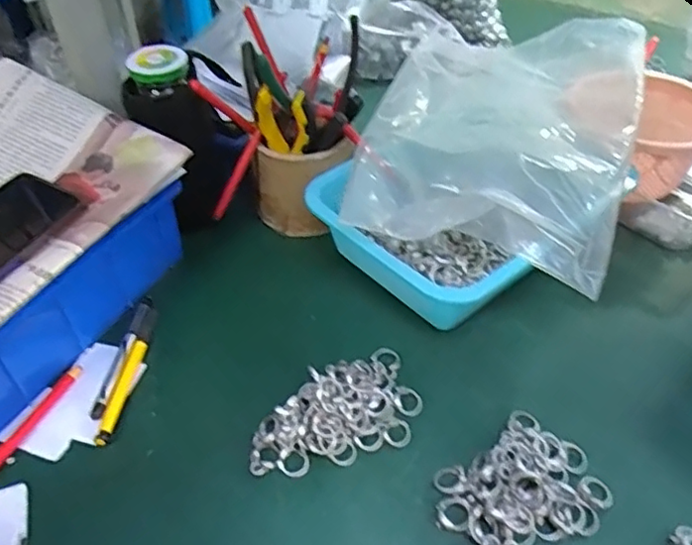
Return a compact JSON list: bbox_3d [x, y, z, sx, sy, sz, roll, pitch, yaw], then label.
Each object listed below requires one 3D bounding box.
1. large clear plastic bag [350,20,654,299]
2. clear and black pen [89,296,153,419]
[{"bbox_3d":[0.140,-0.141,0.546,0.219,0.082,0.351,13,46,16],"label":"large clear plastic bag"},{"bbox_3d":[-0.177,0.064,0.480,0.012,0.011,0.119,4,44,6],"label":"clear and black pen"}]

